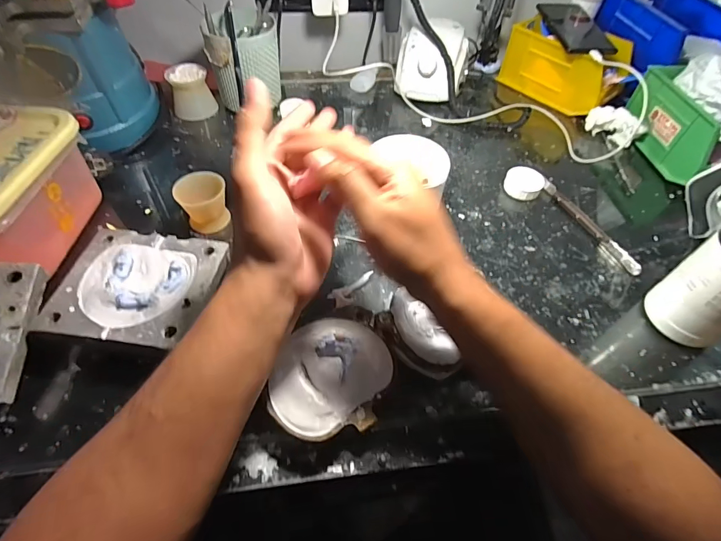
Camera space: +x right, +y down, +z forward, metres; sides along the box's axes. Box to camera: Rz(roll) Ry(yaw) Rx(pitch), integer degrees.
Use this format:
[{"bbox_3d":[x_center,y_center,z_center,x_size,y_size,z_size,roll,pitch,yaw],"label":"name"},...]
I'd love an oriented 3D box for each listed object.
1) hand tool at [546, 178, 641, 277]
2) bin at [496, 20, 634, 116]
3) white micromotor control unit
[{"bbox_3d":[0.270,-0.056,0.464,0.012,0.014,0.155,-17,56,-15],"label":"hand tool"},{"bbox_3d":[0.322,-0.323,0.621,0.096,0.084,0.167,-33,61,-25],"label":"bin"},{"bbox_3d":[0.115,-0.329,0.622,0.105,0.083,0.137,14,53,7],"label":"white micromotor control unit"}]

